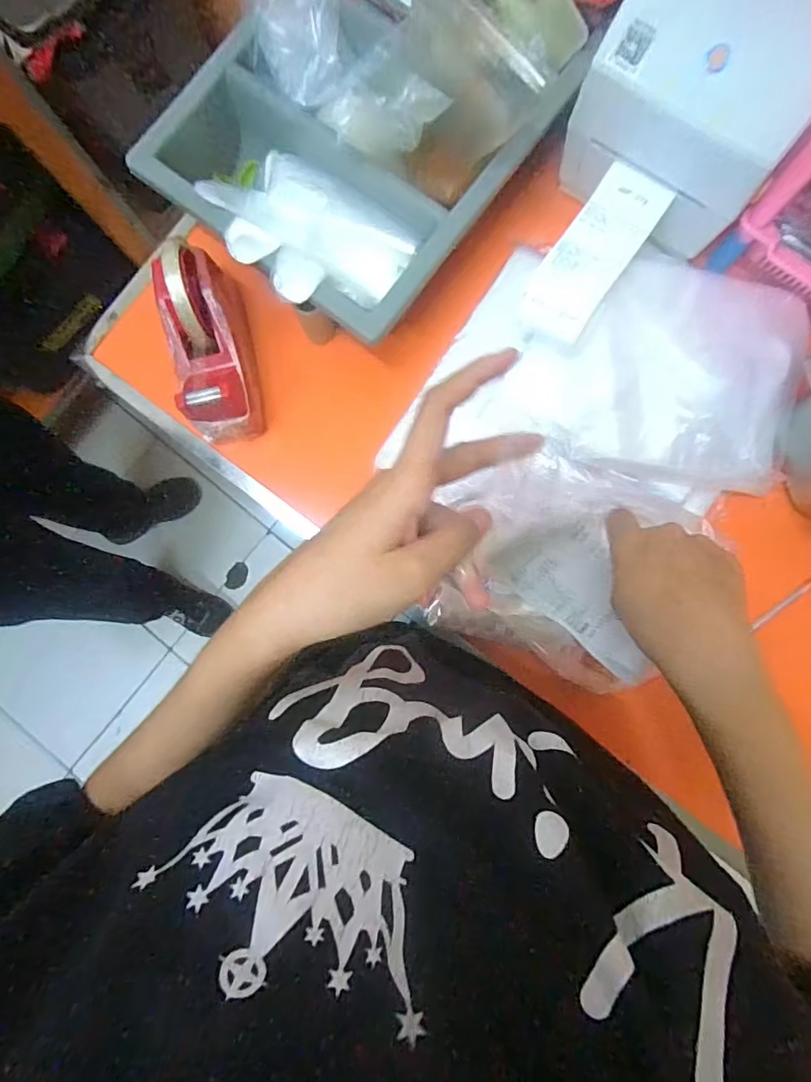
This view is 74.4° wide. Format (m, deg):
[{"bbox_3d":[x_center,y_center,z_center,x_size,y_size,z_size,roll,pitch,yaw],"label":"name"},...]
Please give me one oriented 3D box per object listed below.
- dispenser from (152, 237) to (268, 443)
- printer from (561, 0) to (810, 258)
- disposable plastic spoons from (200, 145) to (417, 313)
[{"bbox_3d":[-0.179,-0.183,0.500,0.071,0.100,0.160,-11,84,0],"label":"dispenser"},{"bbox_3d":[0.257,-0.389,0.455,0.175,0.144,0.199,30,86,4],"label":"printer"},{"bbox_3d":[-0.100,-0.285,0.501,0.215,0.065,0.128,32,86,4],"label":"disposable plastic spoons"}]

